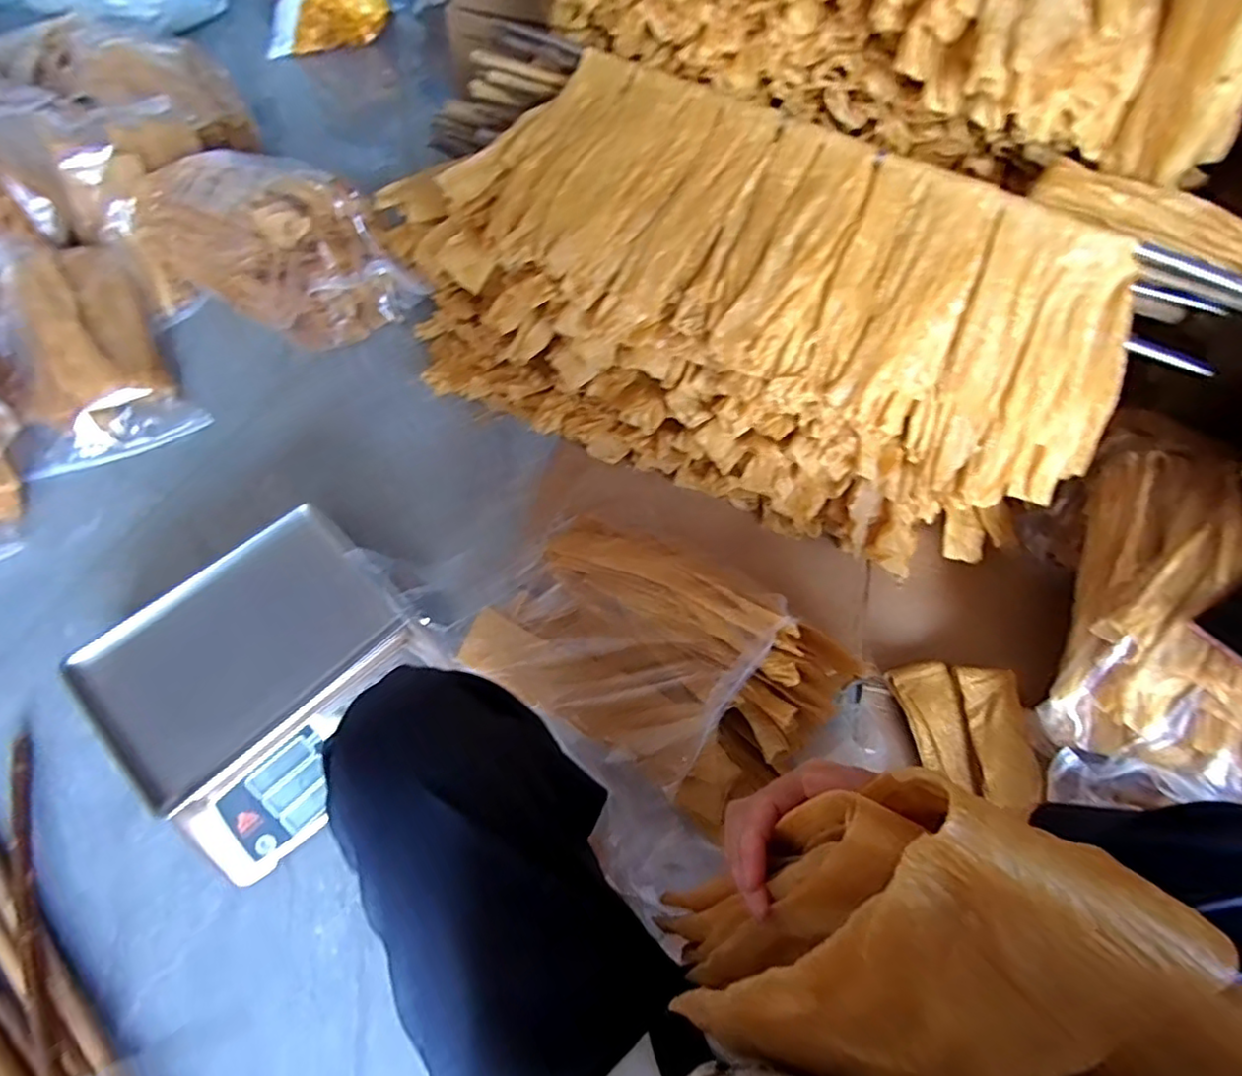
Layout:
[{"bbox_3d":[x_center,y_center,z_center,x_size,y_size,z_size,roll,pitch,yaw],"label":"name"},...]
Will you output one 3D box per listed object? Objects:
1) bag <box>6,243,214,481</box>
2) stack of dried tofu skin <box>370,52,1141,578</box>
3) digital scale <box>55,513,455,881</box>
[{"bbox_3d":[-0.871,-0.307,0.987,0.239,0.117,0.358,-24,65,-17],"label":"bag"},{"bbox_3d":[0.149,-0.339,0.903,1.034,0.326,0.407,24,61,9],"label":"stack of dried tofu skin"},{"bbox_3d":[-0.421,0.173,0.755,0.319,0.116,0.320,-39,70,-23],"label":"digital scale"}]

